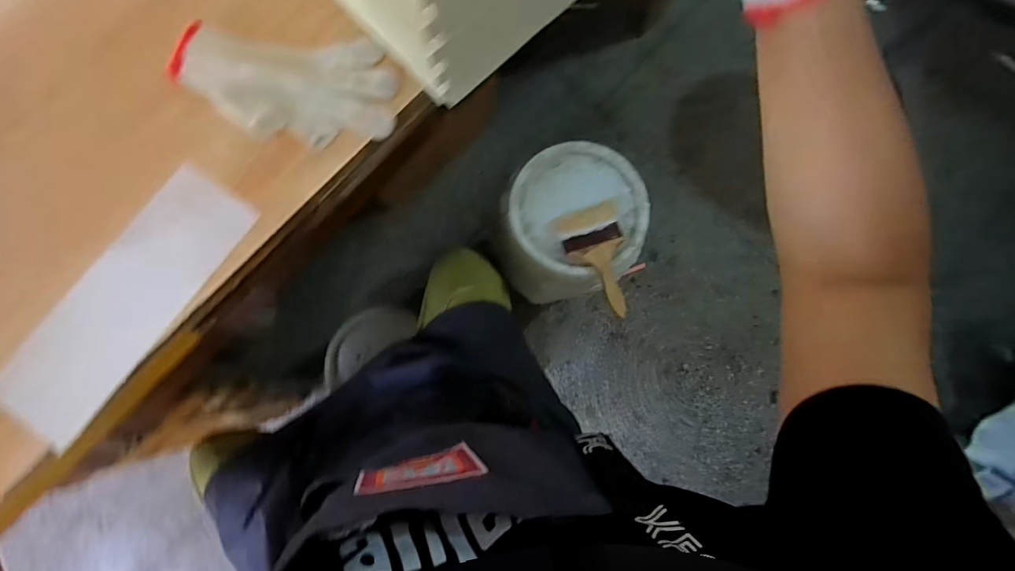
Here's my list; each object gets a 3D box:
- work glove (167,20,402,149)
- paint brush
[{"bbox_3d":[-0.209,-0.192,0.439,0.196,0.027,0.102,-1,82,1],"label":"work glove"},{"bbox_3d":[0.162,-0.043,0.795,0.122,0.045,0.203,-17,82,-2],"label":"paint brush"}]

